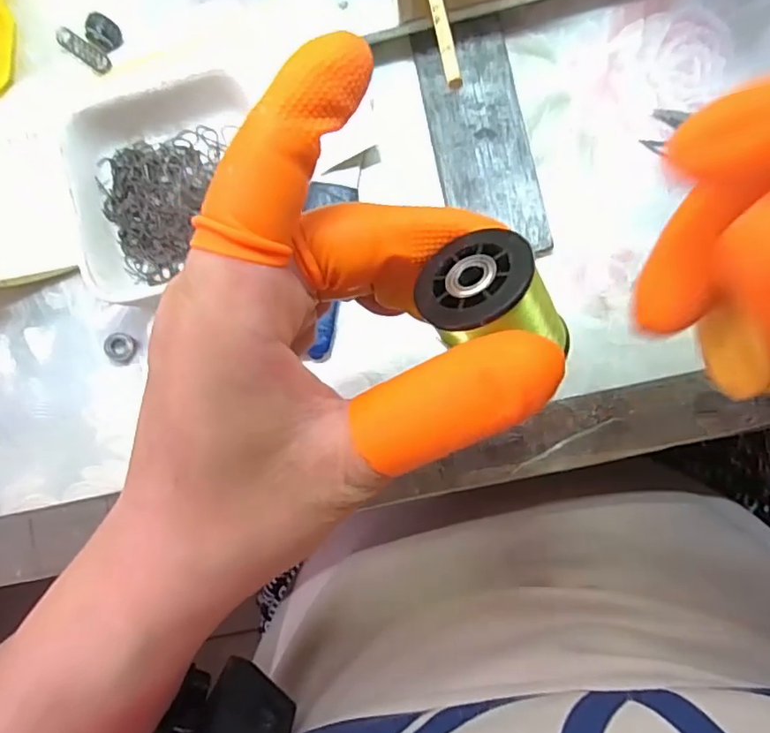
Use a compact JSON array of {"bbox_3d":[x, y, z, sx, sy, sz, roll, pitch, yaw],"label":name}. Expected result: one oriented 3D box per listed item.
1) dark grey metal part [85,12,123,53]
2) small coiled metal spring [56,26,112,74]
[{"bbox_3d":[-0.122,-0.145,0.251,0.011,0.011,0.012,0,84,5],"label":"dark grey metal part"},{"bbox_3d":[-0.132,-0.139,0.254,0.027,0.006,0.007,36,89,7],"label":"small coiled metal spring"}]

